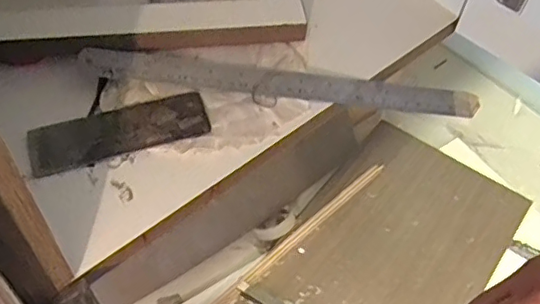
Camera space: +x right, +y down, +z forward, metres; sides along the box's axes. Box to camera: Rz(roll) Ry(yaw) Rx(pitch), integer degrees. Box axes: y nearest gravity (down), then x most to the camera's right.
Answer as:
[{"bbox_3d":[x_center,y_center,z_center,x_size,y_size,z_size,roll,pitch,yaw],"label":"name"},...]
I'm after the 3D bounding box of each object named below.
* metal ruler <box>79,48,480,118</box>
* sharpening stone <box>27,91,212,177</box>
[{"bbox_3d":[0.016,-0.055,0.484,0.328,0.010,0.026,6,62,-8],"label":"metal ruler"},{"bbox_3d":[-0.115,-0.016,0.441,0.134,0.009,0.040,-14,56,-14],"label":"sharpening stone"}]

